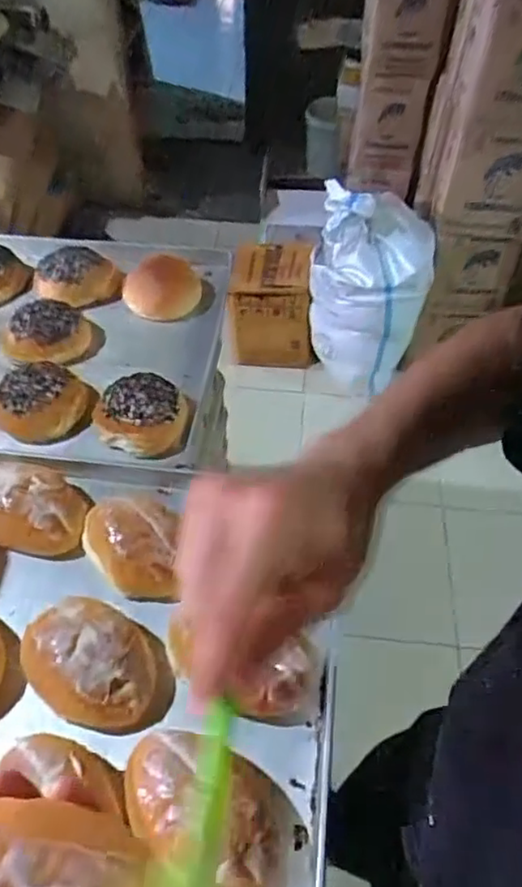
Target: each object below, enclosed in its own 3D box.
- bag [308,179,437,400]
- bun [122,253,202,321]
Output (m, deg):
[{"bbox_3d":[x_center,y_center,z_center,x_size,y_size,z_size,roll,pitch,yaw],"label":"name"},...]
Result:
[{"bbox_3d":[0.306,-0.446,1.834,0.316,0.556,0.282,4,50,5],"label":"bag"},{"bbox_3d":[-0.145,-0.229,0.949,0.117,0.096,0.048,-17,28,-14],"label":"bun"}]

